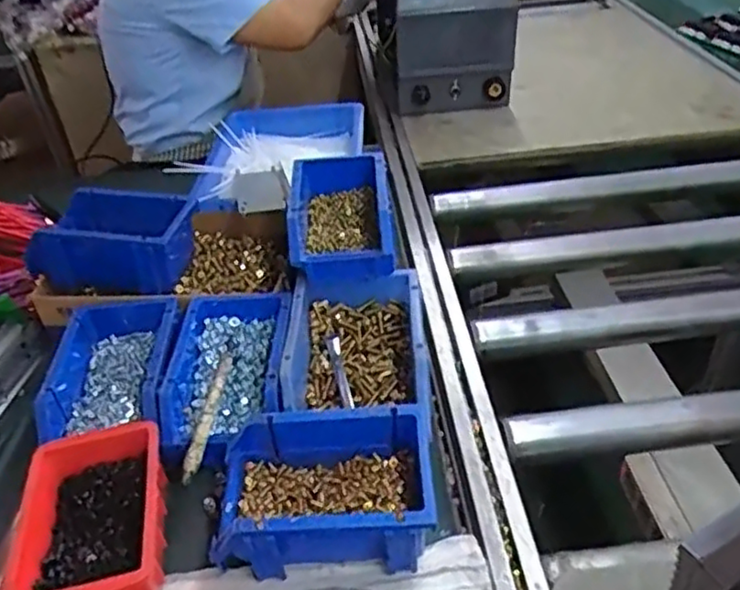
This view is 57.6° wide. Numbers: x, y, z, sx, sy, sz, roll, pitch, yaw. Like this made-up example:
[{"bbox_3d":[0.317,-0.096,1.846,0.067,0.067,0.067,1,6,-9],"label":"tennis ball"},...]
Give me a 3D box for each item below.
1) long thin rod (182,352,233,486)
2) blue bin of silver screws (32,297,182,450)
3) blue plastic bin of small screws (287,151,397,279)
[{"bbox_3d":[-0.137,0.098,0.577,0.011,0.015,0.142,1,40,3],"label":"long thin rod"},{"bbox_3d":[-0.234,0.068,0.627,0.111,0.054,0.160,-8,38,-3],"label":"blue bin of silver screws"},{"bbox_3d":[-0.030,-0.086,0.701,0.102,0.056,0.159,-6,38,0],"label":"blue plastic bin of small screws"}]

